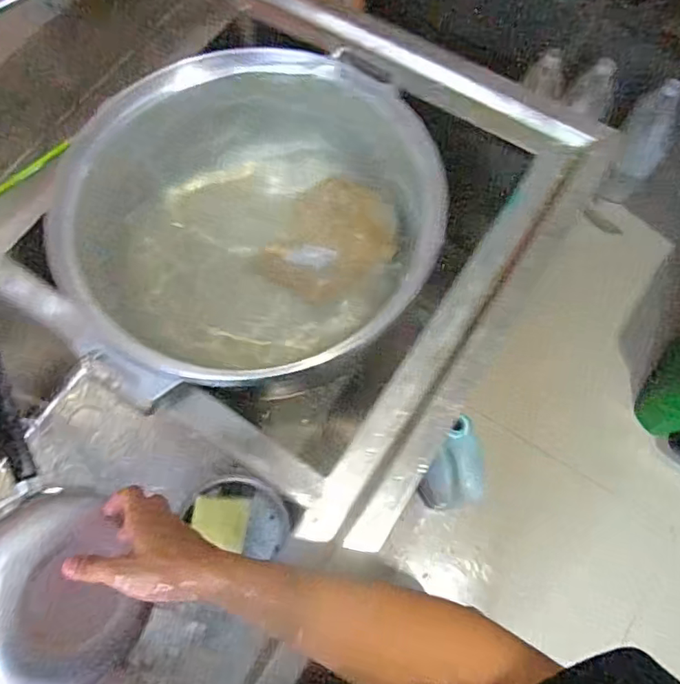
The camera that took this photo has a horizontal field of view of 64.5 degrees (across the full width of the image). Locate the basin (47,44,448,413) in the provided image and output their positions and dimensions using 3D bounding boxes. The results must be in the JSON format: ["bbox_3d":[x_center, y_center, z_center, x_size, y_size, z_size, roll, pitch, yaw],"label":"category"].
[{"bbox_3d":[-0.102,-0.146,0.726,0.477,0.182,0.437,-28,72,-8],"label":"basin"}]

